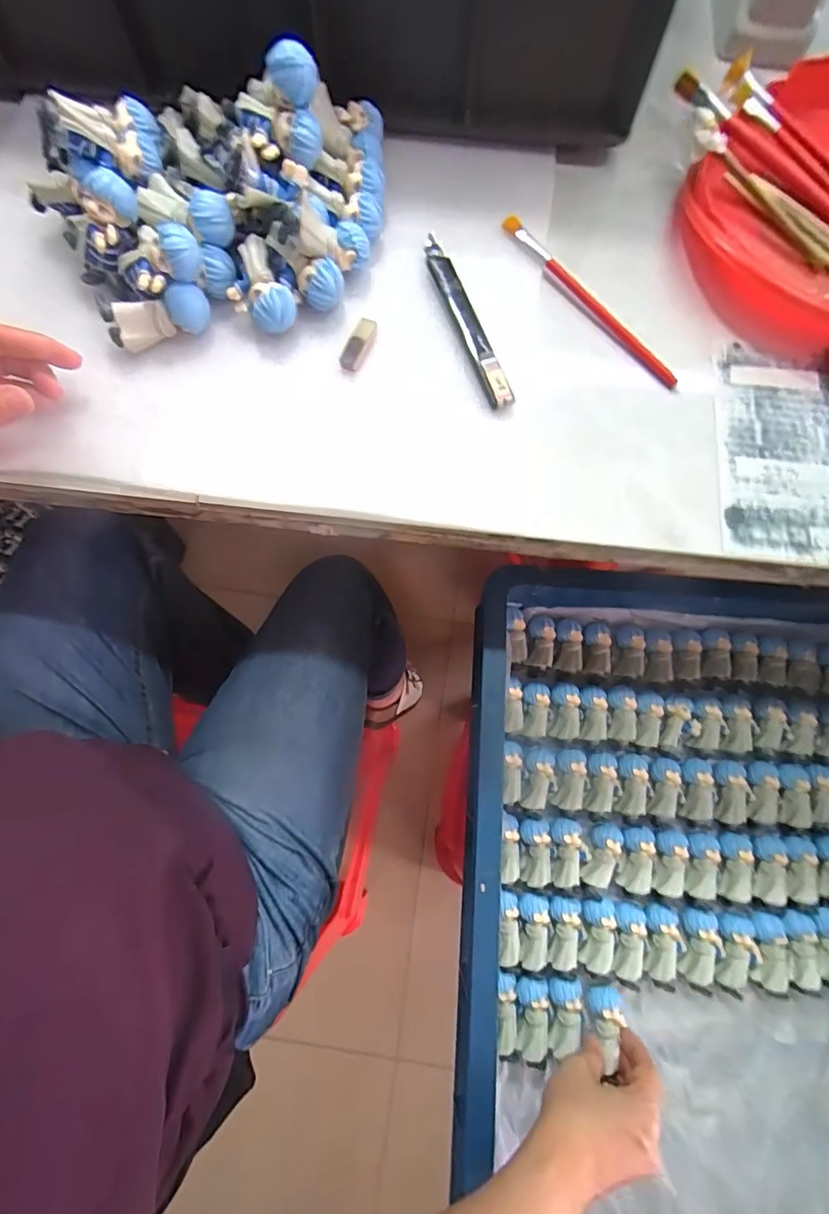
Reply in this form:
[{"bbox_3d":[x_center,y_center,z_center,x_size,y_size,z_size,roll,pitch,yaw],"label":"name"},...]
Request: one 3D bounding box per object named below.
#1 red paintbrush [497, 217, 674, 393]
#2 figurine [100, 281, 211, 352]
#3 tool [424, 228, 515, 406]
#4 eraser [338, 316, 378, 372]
[{"bbox_3d":[0.115,-0.209,0.327,0.015,0.009,0.164,-35,78,-9],"label":"red paintbrush"},{"bbox_3d":[-0.160,-0.182,0.302,0.061,0.025,0.020,-26,77,-7],"label":"figurine"},{"bbox_3d":[0.032,-0.190,0.315,0.014,0.011,0.135,-18,76,-5],"label":"tool"},{"bbox_3d":[-0.035,-0.168,0.309,0.013,0.008,0.037,20,76,5],"label":"eraser"}]

